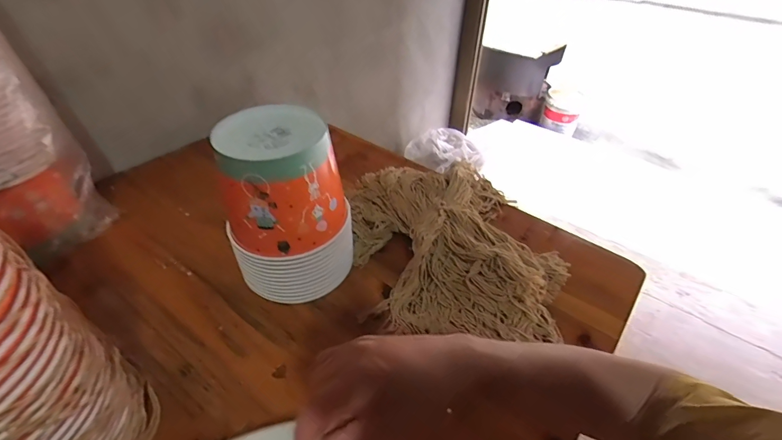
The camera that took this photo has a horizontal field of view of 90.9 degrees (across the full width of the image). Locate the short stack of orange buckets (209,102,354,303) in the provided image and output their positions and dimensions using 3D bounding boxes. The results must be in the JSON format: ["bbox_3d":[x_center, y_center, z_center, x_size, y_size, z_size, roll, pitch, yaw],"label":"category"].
[{"bbox_3d":[-0.133,-0.017,0.518,0.152,0.220,0.146,-9,42,-13],"label":"short stack of orange buckets"}]

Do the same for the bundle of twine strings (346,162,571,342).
[{"bbox_3d":[0.097,0.025,0.583,0.300,0.080,0.359,-4,42,-8],"label":"bundle of twine strings"}]

